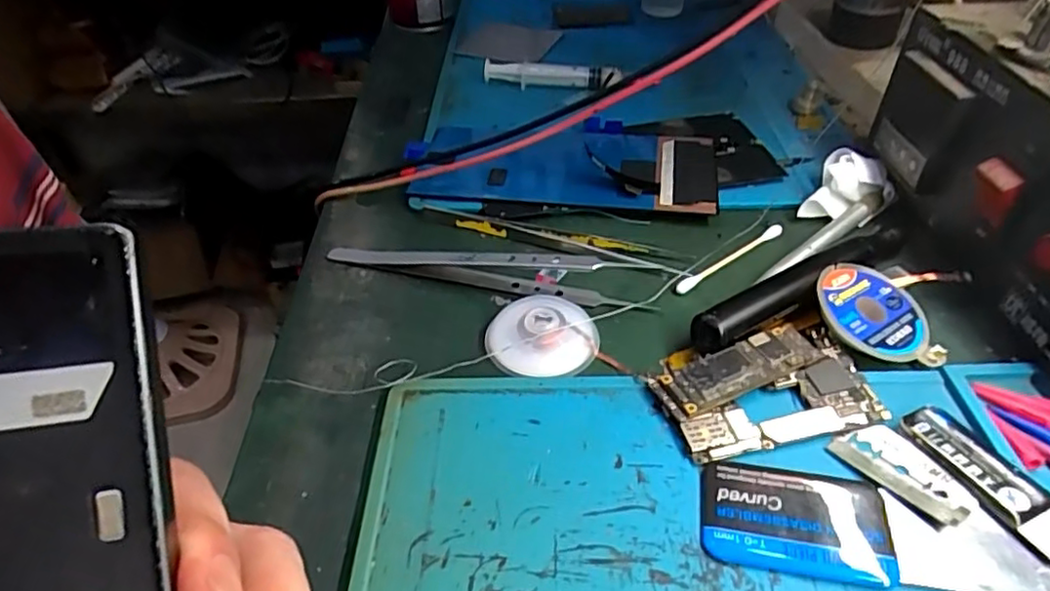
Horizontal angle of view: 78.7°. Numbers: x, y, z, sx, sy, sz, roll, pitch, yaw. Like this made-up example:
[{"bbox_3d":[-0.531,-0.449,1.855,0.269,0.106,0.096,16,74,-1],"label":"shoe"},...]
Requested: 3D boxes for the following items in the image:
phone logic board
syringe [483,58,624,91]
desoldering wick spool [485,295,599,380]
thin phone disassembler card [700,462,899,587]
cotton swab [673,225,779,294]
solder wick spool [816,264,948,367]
[{"bbox_3d":[0.086,0.034,0.234,0.074,0.007,0.045,-10,54,-9],"label":"phone logic board"},{"bbox_3d":[0.019,-0.149,0.436,0.093,0.019,0.016,2,42,5],"label":"syringe"},{"bbox_3d":[0.007,0.015,0.260,0.044,0.008,0.042,-1,42,1],"label":"desoldering wick spool"},{"bbox_3d":[0.083,0.069,0.199,0.055,0.004,0.034,6,43,10],"label":"thin phone disassembler card"},{"bbox_3d":[0.096,-0.018,0.296,0.070,0.004,0.006,-29,48,-27],"label":"cotton swab"},{"bbox_3d":[0.140,0.006,0.254,0.047,0.005,0.044,12,53,-3],"label":"solder wick spool"}]

